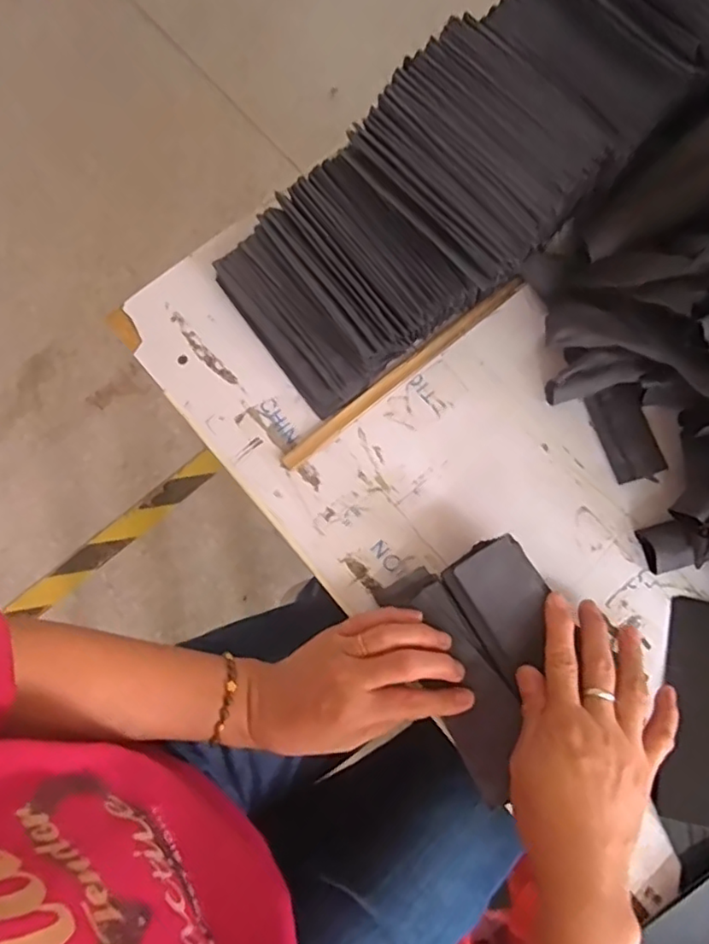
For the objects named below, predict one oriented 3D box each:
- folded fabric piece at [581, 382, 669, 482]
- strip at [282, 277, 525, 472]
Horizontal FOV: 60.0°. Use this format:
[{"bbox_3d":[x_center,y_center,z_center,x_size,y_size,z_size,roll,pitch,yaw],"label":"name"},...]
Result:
[{"bbox_3d":[0.211,-0.029,0.475,0.041,0.012,0.073,-21,78,-4],"label":"folded fabric piece"},{"bbox_3d":[0.041,-0.082,0.490,0.243,0.005,0.015,-39,80,-8],"label":"strip"}]

